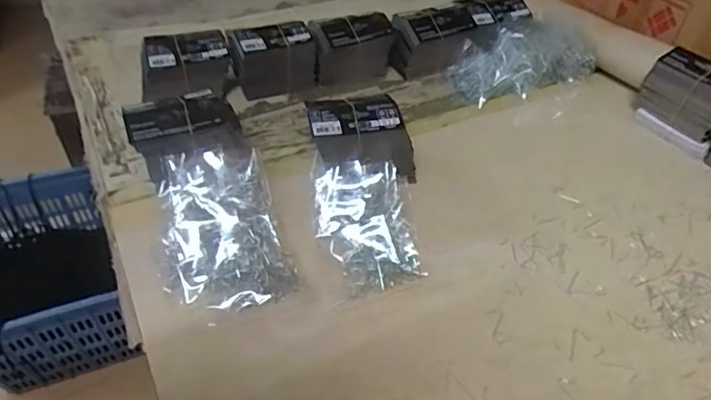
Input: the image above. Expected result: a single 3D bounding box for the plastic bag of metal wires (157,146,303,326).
[{"bbox_3d":[-0.134,0.026,0.511,0.116,0.053,0.177,-16,48,-17],"label":"plastic bag of metal wires"}]

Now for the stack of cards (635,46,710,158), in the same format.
[{"bbox_3d":[0.421,-0.123,0.665,0.054,0.090,0.119,-20,49,-21],"label":"stack of cards"}]

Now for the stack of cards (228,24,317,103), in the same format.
[{"bbox_3d":[-0.109,-0.185,0.701,0.108,0.083,0.057,-11,47,-14],"label":"stack of cards"}]

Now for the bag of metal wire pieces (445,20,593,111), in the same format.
[{"bbox_3d":[0.239,-0.201,0.753,0.208,0.063,0.092,-17,48,-19],"label":"bag of metal wire pieces"}]

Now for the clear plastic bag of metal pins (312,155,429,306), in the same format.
[{"bbox_3d":[0.010,0.025,0.526,0.100,0.044,0.142,-3,45,-6],"label":"clear plastic bag of metal pins"}]

